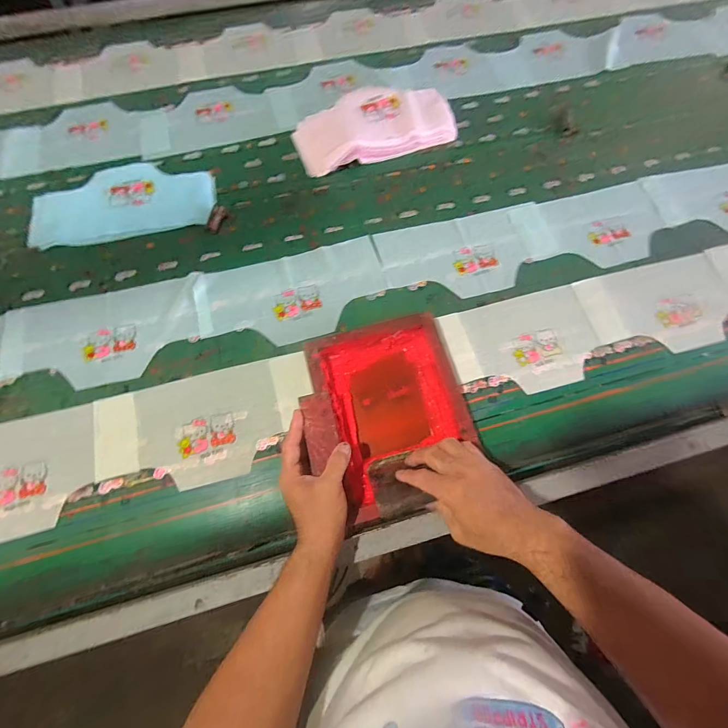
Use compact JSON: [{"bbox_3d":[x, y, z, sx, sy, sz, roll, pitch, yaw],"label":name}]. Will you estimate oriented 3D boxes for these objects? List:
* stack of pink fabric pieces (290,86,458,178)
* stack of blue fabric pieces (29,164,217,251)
[{"bbox_3d":[0.022,-0.492,0.722,0.334,0.046,0.173,-18,72,-7],"label":"stack of pink fabric pieces"},{"bbox_3d":[-0.459,-0.309,0.666,0.336,0.014,0.171,-9,71,-4],"label":"stack of blue fabric pieces"}]

